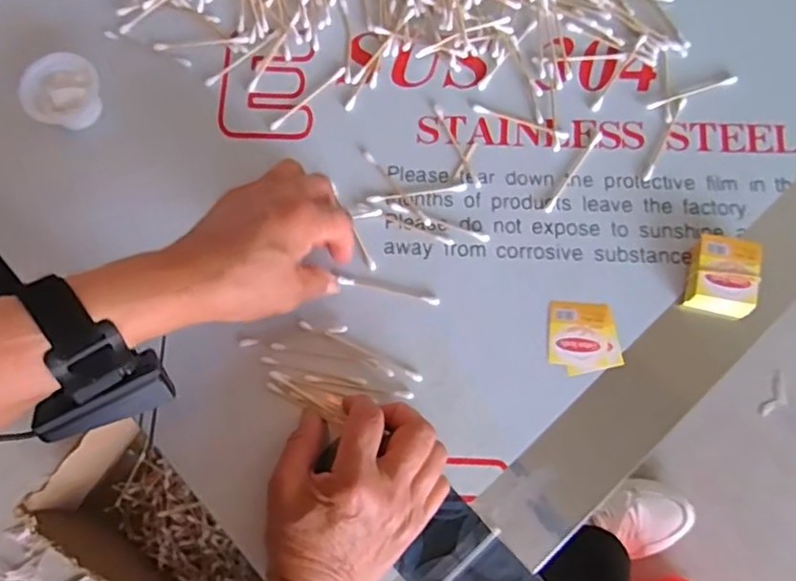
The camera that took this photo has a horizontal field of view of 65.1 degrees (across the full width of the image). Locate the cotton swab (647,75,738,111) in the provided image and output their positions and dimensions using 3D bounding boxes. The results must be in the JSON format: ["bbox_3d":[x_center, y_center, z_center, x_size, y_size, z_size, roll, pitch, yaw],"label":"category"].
[{"bbox_3d":[0.221,-0.148,0.463,0.073,0.008,0.005,-17,78,-4],"label":"cotton swab"}]

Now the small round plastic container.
[{"bbox_3d":[-0.241,-0.145,0.454,0.050,0.030,0.050,0,78,-1],"label":"small round plastic container"}]

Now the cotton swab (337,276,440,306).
[{"bbox_3d":[-0.006,0.000,0.432,0.071,0.004,0.006,12,78,2],"label":"cotton swab"}]

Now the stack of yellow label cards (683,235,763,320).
[{"bbox_3d":[0.219,-0.010,0.424,0.044,0.023,0.048,9,78,1],"label":"stack of yellow label cards"}]

